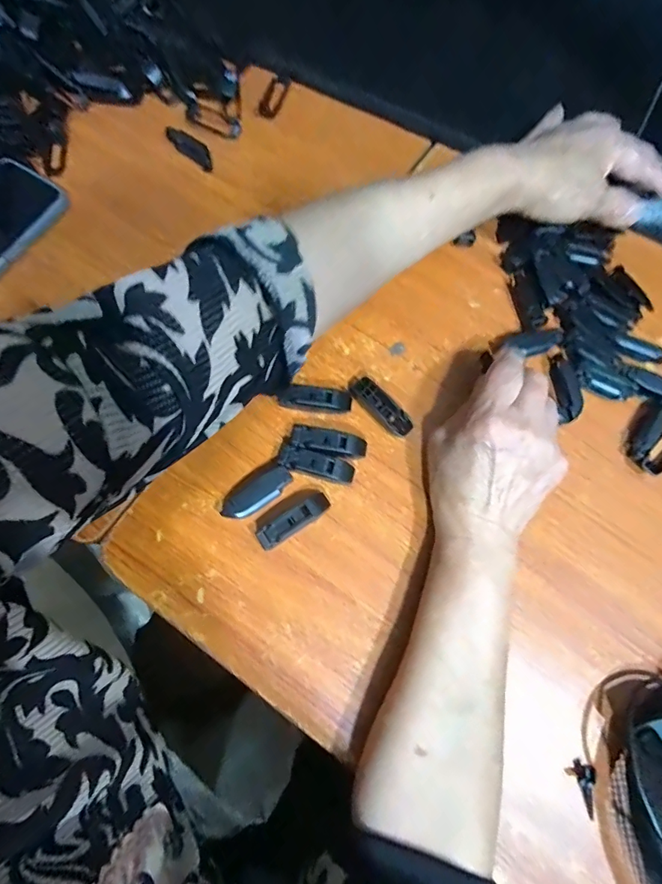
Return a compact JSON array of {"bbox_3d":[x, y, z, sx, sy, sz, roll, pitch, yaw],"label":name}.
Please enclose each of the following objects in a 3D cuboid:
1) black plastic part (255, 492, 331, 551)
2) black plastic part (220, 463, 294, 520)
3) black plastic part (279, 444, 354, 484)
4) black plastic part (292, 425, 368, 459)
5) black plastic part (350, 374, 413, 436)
[{"bbox_3d":[-0.026,0.056,0.319,0.055,0.017,0.016,-32,78,-9],"label":"black plastic part"},{"bbox_3d":[-0.055,0.036,0.322,0.053,0.017,0.025,-37,79,-10],"label":"black plastic part"},{"bbox_3d":[-0.010,0.018,0.329,0.054,0.016,0.017,14,75,3],"label":"black plastic part"},{"bbox_3d":[-0.002,0.001,0.332,0.056,0.017,0.019,12,75,2],"label":"black plastic part"},{"bbox_3d":[0.038,-0.027,0.343,0.056,0.015,0.018,42,78,9],"label":"black plastic part"}]

